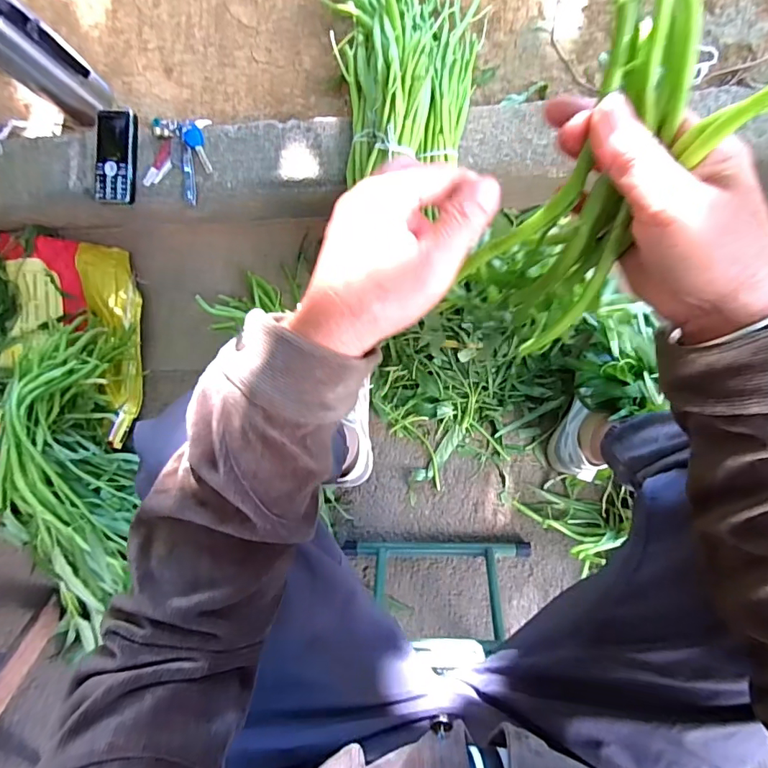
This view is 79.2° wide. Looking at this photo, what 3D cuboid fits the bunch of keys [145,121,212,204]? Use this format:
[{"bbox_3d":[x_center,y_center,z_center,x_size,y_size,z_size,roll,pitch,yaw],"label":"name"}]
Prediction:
[{"bbox_3d":[-0.279,-0.315,0.637,0.079,0.030,0.111,19,95,5],"label":"bunch of keys"}]

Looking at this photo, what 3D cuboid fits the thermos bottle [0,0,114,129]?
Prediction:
[{"bbox_3d":[-0.475,-0.449,0.623,0.090,0.229,0.082,0,93,6],"label":"thermos bottle"}]

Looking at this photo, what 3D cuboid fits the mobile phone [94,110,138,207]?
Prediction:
[{"bbox_3d":[-0.373,-0.317,0.642,0.062,0.018,0.131,3,93,6],"label":"mobile phone"}]

